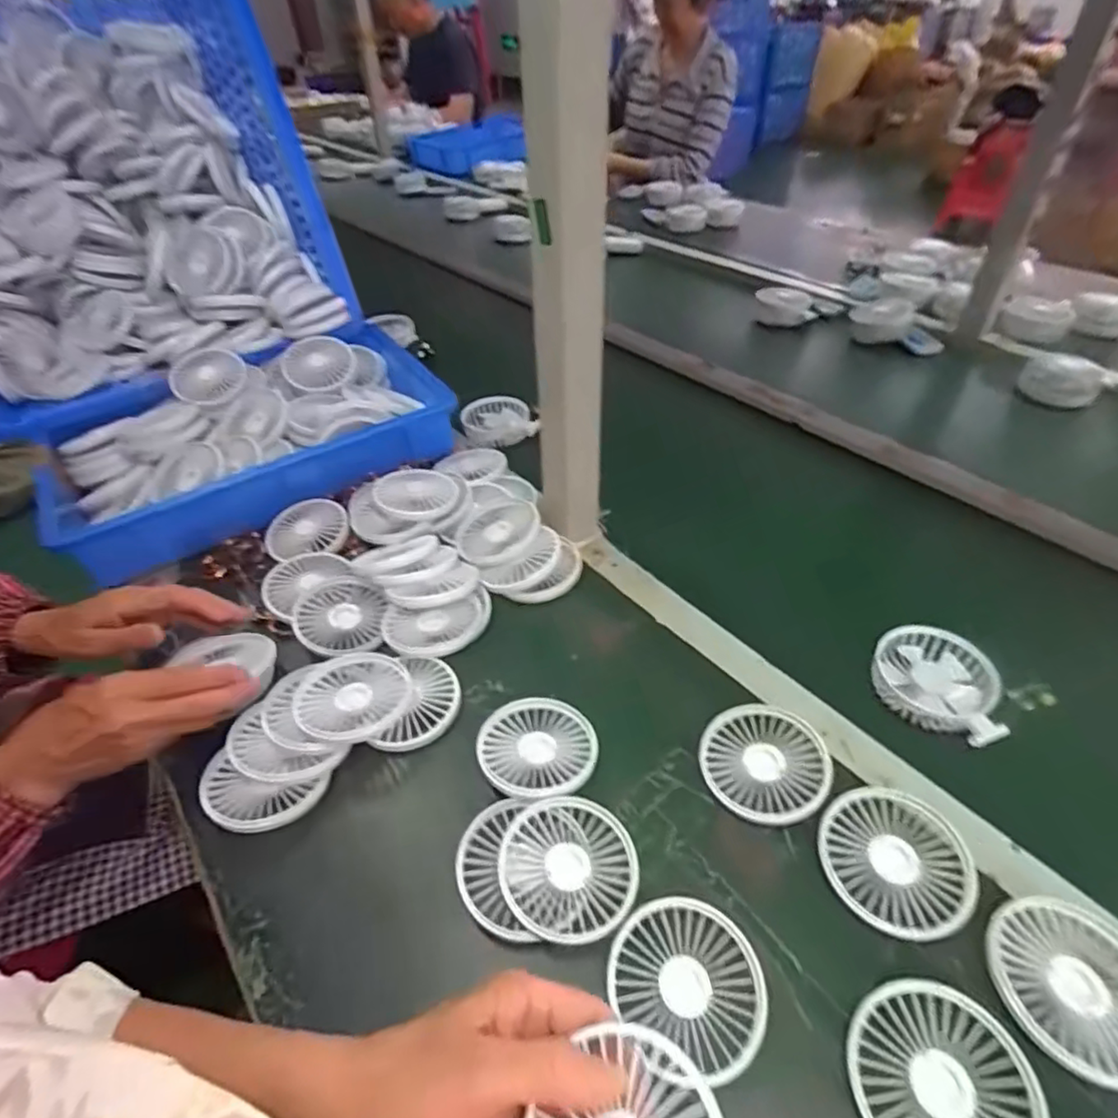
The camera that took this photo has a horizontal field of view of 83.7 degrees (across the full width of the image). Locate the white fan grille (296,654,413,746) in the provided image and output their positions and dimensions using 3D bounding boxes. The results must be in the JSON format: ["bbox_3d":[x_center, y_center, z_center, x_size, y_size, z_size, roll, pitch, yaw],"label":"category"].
[{"bbox_3d":[-0.163,0.109,0.496,0.086,0.010,0.092,-12,32,-15],"label":"white fan grille"}]

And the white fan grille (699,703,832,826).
[{"bbox_3d":[0.151,0.151,0.459,0.086,0.021,0.087,-6,43,-2],"label":"white fan grille"}]

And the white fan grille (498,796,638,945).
[{"bbox_3d":[0.006,0.199,0.407,0.085,0.009,0.088,-2,43,2],"label":"white fan grille"}]

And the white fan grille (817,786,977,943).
[{"bbox_3d":[0.219,0.193,0.403,0.087,0.010,0.087,-2,43,2],"label":"white fan grille"}]

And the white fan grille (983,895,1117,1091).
[{"bbox_3d":[0.292,0.238,0.349,0.092,0.008,0.087,-2,43,2],"label":"white fan grille"}]

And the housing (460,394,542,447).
[{"bbox_3d":[-0.079,-0.190,0.847,0.101,0.032,0.085,-3,43,1],"label":"housing"}]

